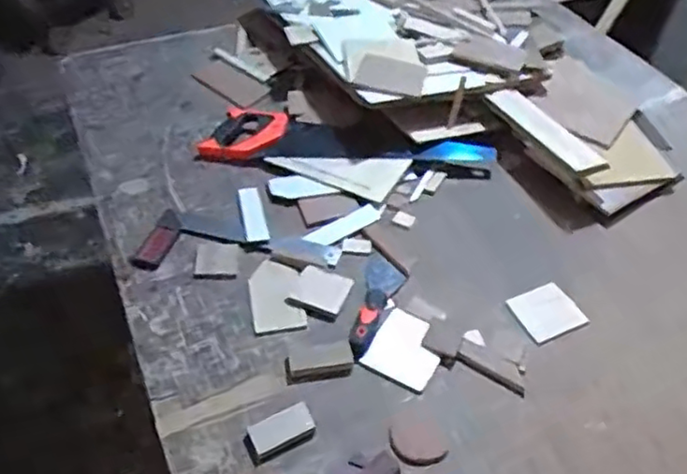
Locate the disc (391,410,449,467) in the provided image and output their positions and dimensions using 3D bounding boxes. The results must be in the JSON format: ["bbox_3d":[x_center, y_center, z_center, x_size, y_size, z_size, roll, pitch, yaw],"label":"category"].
[{"bbox_3d":[0.093,0.255,0.828,0.070,0.008,0.074,1,46,-1],"label":"disc"}]

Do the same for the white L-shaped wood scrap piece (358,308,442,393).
[{"bbox_3d":[0.092,0.157,0.913,0.094,0.014,0.110,24,50,20],"label":"white L-shaped wood scrap piece"}]

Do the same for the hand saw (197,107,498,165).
[{"bbox_3d":[0.011,-0.177,1.217,0.531,0.041,0.134,4,46,2],"label":"hand saw"}]

